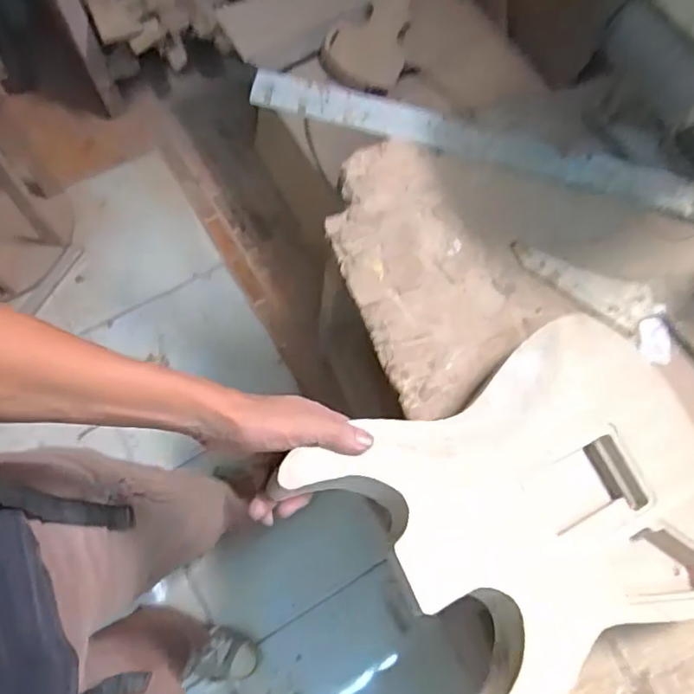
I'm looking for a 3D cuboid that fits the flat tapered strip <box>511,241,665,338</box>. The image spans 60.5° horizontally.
[{"bbox_3d":[0.286,-0.077,0.720,0.181,0.009,0.069,35,72,9],"label":"flat tapered strip"}]

